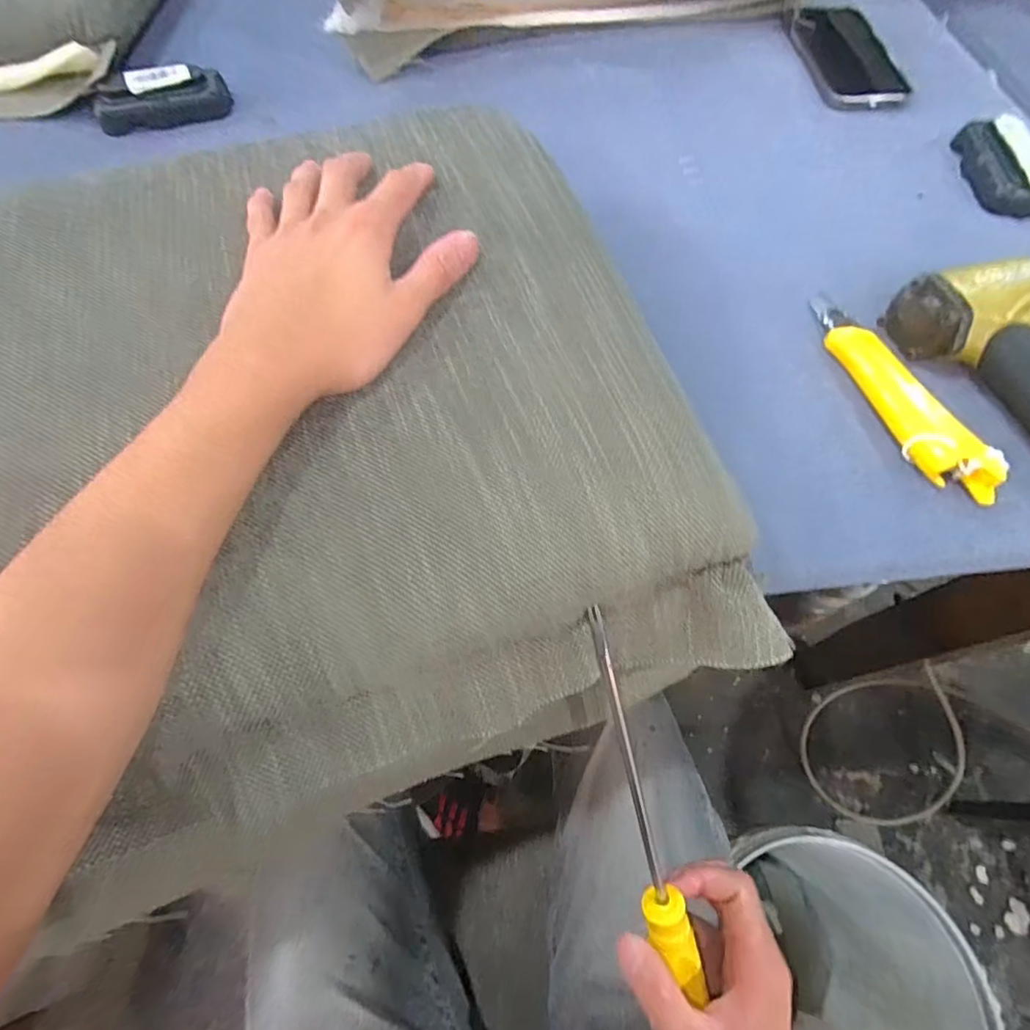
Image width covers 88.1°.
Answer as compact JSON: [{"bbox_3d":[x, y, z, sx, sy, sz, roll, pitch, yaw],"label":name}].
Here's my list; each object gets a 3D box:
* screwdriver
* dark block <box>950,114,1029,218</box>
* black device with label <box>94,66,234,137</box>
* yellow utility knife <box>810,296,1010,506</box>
[{"bbox_3d":[0.068,0.159,0.281,0.023,0.021,0.234,-17,104,-9],"label":"screwdriver"},{"bbox_3d":[0.401,-0.293,0.442,0.041,0.031,0.111,-5,64,-3],"label":"dark block"},{"bbox_3d":[-0.303,-0.358,0.458,0.106,0.029,0.049,-21,66,-11],"label":"black device with label"},{"bbox_3d":[0.236,-0.081,0.334,0.040,0.022,0.167,-19,65,-10],"label":"yellow utility knife"}]

